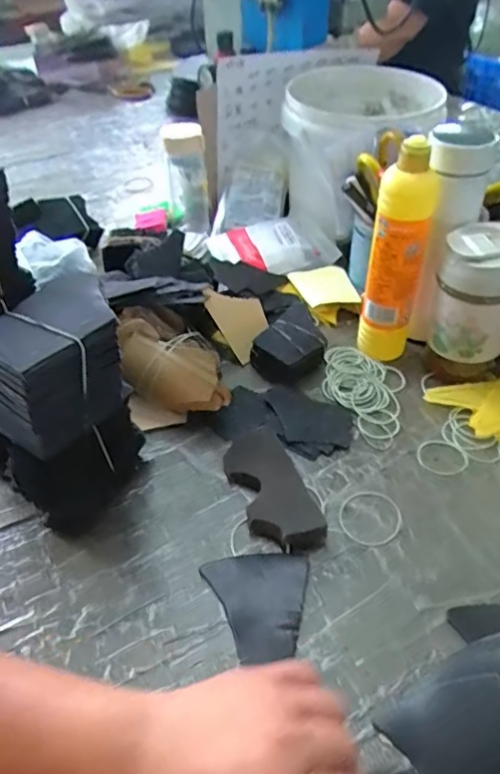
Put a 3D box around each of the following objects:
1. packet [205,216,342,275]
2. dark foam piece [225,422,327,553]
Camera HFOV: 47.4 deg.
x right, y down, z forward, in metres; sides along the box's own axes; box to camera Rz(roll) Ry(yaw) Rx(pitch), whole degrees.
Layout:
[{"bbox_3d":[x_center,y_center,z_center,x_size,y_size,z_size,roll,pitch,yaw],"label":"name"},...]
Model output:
[{"bbox_3d":[0.032,-0.202,0.811,0.170,0.041,0.098,-9,43,-8],"label":"packet"},{"bbox_3d":[0.017,0.091,0.518,0.059,0.021,0.139,-14,44,-13],"label":"dark foam piece"}]

